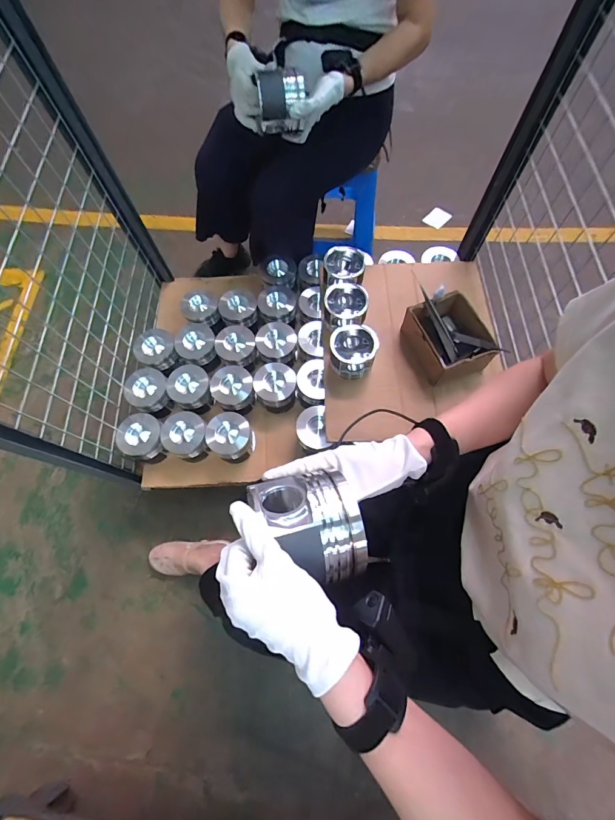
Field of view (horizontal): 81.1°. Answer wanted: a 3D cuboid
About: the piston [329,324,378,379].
[{"bbox_3d":[0.115,-0.143,0.917,0.111,0.101,0.109,-1,68,2],"label":"piston"}]

